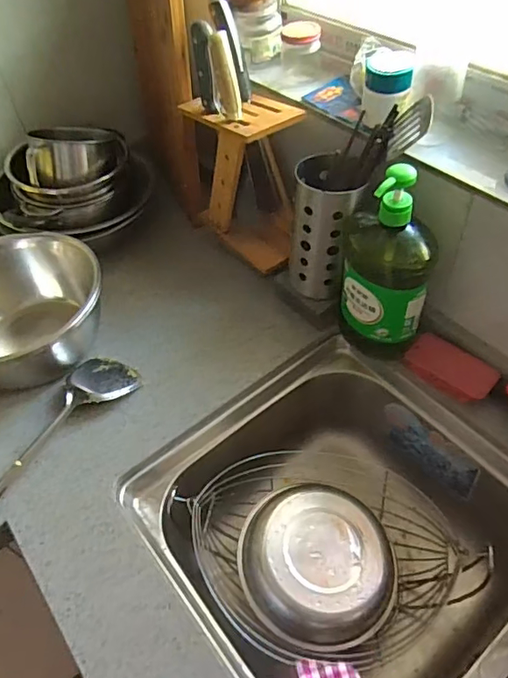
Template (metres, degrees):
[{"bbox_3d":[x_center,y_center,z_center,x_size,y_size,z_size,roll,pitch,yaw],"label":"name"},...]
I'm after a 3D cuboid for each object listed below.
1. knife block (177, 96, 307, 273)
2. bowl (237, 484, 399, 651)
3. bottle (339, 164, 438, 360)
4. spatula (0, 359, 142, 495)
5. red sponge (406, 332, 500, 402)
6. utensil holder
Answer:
[{"bbox_3d":[-0.019,-0.252,0.817,0.095,0.244,0.191,-32,54,-21],"label":"knife block"},{"bbox_3d":[0.081,0.278,0.663,0.184,0.055,0.195,-3,50,3],"label":"bowl"},{"bbox_3d":[0.166,-0.083,0.656,0.113,0.272,0.074,11,52,14],"label":"bottle"},{"bbox_3d":[-0.285,0.133,0.666,0.083,0.033,0.320,27,57,25],"label":"spatula"},{"bbox_3d":[0.261,0.039,0.693,0.112,0.023,0.059,35,61,29],"label":"red sponge"},{"bbox_3d":[0.101,-0.144,0.720,0.080,0.182,0.080,31,59,27],"label":"utensil holder"}]

